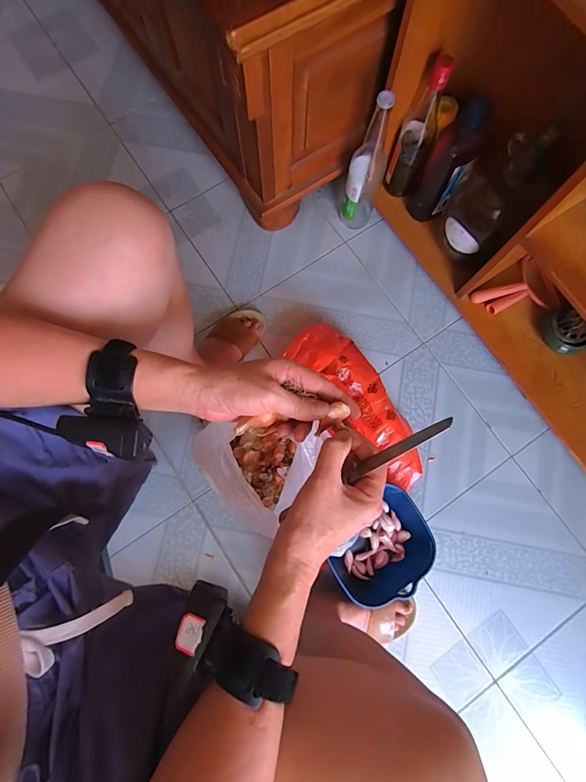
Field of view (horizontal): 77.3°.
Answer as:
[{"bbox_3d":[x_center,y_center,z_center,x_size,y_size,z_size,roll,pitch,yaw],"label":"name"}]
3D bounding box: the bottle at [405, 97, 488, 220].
[{"bbox_3d":[0.294,-0.434,0.695,0.084,0.232,0.073,33,80,6],"label":"bottle"}]

